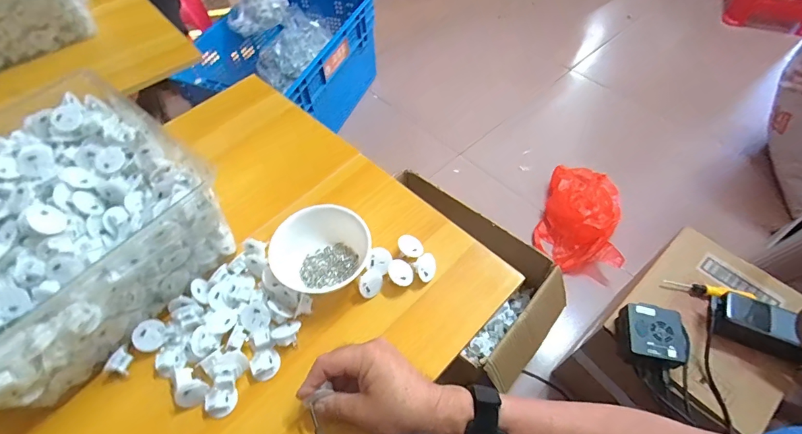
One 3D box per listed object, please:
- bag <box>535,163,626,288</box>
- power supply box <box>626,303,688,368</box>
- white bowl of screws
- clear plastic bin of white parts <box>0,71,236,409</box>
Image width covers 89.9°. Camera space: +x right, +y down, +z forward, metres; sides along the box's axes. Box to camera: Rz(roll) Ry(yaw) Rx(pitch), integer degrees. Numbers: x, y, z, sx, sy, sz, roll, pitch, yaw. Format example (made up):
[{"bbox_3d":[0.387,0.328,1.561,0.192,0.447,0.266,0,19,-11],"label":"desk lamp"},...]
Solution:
[{"bbox_3d":[0.491,-0.003,1.086,0.203,0.144,0.301,19,59,15],"label":"bag"},{"bbox_3d":[0.379,0.174,0.599,0.080,0.031,0.082,14,58,12],"label":"power supply box"},{"bbox_3d":[-0.100,0.039,0.503,0.117,0.057,0.104,-27,59,-15],"label":"white bowl of screws"},{"bbox_3d":[-0.381,0.027,0.454,0.264,0.130,0.302,31,63,22],"label":"clear plastic bin of white parts"}]

